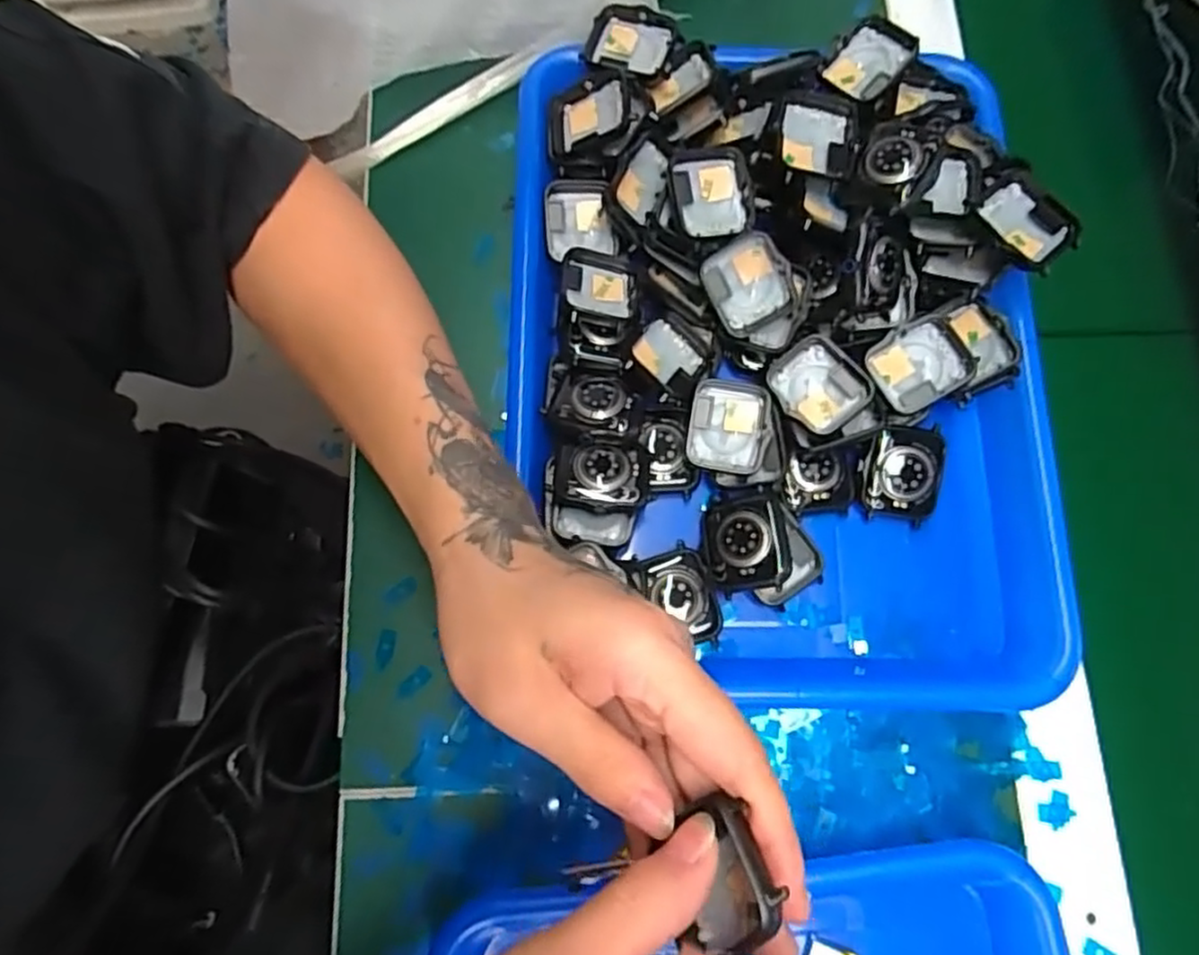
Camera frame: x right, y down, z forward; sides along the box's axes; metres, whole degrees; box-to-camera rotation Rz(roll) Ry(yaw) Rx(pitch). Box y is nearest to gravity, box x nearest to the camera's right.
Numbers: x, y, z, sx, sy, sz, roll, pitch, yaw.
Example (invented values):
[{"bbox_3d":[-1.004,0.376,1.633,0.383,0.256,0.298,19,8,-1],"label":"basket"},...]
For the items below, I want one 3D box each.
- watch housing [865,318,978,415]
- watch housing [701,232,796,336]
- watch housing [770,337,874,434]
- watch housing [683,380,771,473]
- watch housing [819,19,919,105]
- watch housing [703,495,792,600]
[{"bbox_3d":[0.148,-0.052,0.327,0.043,0.014,0.037,-31,78,-9],"label":"watch housing"},{"bbox_3d":[0.071,-0.092,0.334,0.035,0.009,0.043,-25,109,15],"label":"watch housing"},{"bbox_3d":[0.104,-0.043,0.333,0.035,0.013,0.042,-39,79,-11],"label":"watch housing"},{"bbox_3d":[0.061,-0.024,0.334,0.036,0.008,0.042,11,89,1],"label":"watch housing"},{"bbox_3d":[0.139,-0.217,0.367,0.040,0.011,0.035,-45,81,20],"label":"watch housing"},{"bbox_3d":[0.067,0.031,0.320,0.037,0.013,0.042,-11,72,25],"label":"watch housing"}]

